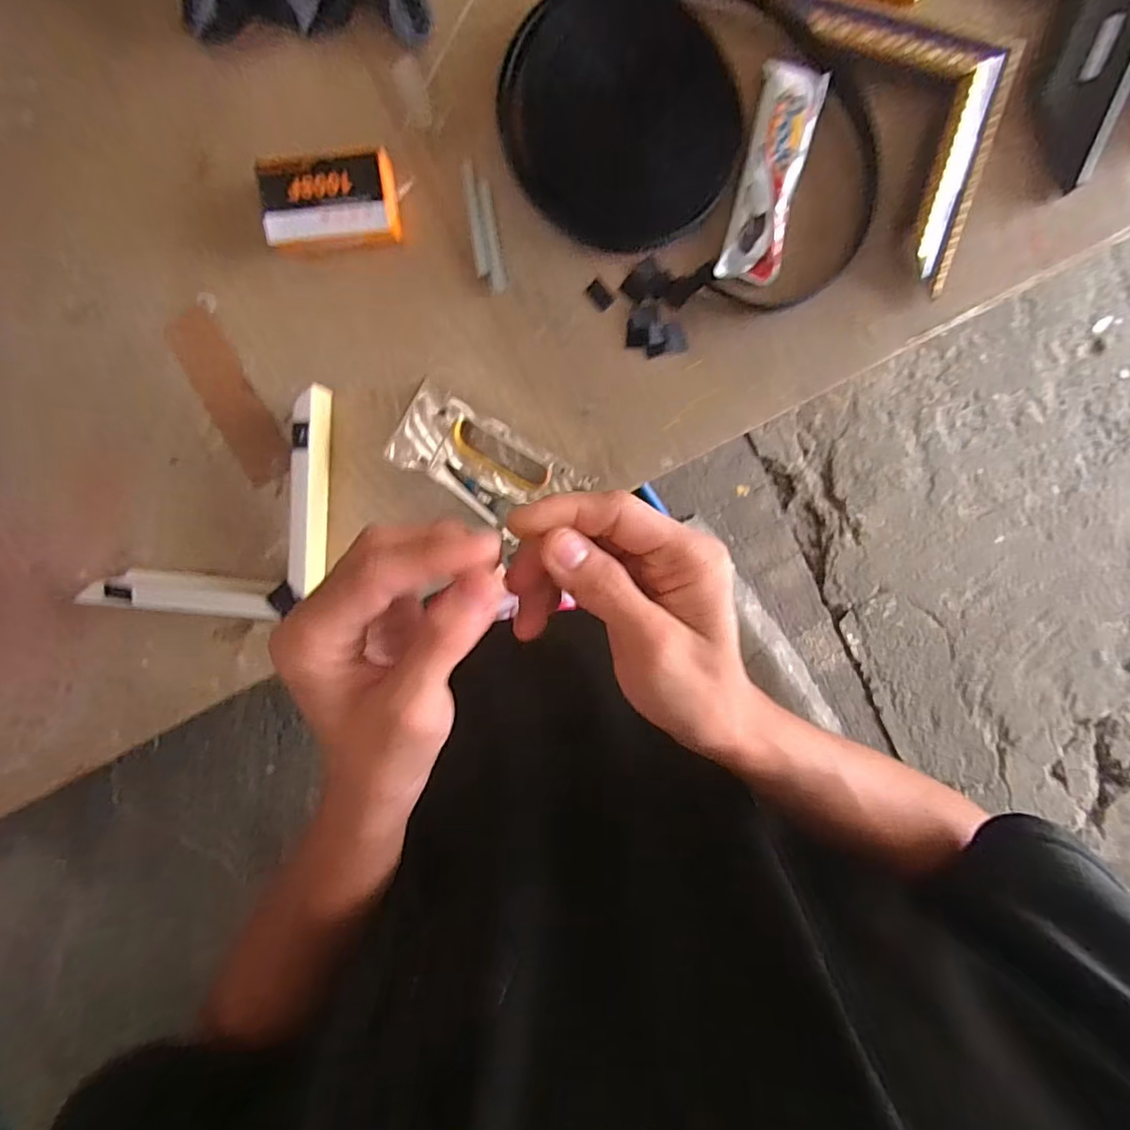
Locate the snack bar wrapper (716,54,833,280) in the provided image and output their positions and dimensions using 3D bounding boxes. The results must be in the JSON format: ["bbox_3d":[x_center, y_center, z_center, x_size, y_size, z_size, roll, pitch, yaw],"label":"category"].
[{"bbox_3d":[0.173,-0.324,0.468,0.049,0.011,0.162,12,98,-1],"label":"snack bar wrapper"}]

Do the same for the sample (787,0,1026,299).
[{"bbox_3d":[0.304,-0.377,0.455,0.140,0.016,0.249,-32,96,5],"label":"sample"}]

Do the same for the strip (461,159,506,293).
[{"bbox_3d":[-0.070,-0.291,0.486,0.023,0.004,0.107,-9,98,2],"label":"strip"}]

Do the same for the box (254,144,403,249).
[{"bbox_3d":[-0.195,-0.305,0.475,0.112,0.036,0.066,-9,98,2],"label":"box"}]

